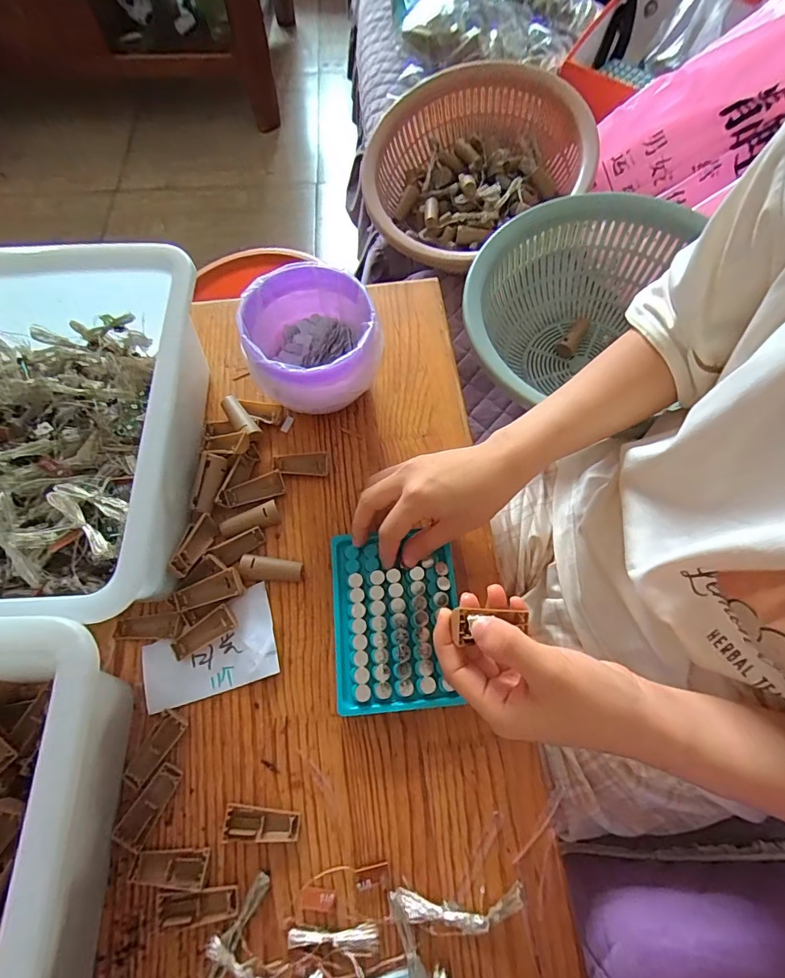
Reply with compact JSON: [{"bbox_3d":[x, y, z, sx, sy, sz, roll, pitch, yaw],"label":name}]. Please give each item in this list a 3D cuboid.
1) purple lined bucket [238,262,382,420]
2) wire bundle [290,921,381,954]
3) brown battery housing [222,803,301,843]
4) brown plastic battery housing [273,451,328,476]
[{"bbox_3d":[-0.070,-0.123,0.407,0.105,0.093,0.106,0,68,0],"label":"purple lined bucket"},{"bbox_3d":[-0.037,0.280,0.283,0.056,0.004,0.013,2,68,1],"label":"wire bundle"},{"bbox_3d":[-0.088,0.225,0.306,0.048,0.009,0.020,1,68,0],"label":"brown battery housing"},{"bbox_3d":[-0.083,-0.023,0.410,0.047,0.009,0.021,-2,68,-1],"label":"brown plastic battery housing"}]

